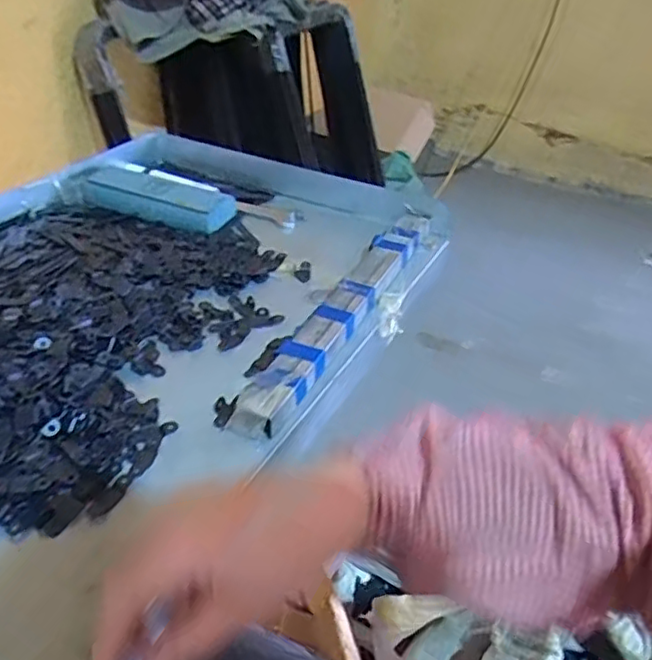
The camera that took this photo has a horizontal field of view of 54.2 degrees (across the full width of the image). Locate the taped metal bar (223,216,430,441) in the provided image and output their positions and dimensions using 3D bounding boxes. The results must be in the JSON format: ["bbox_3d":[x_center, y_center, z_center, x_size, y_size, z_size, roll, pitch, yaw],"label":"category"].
[{"bbox_3d":[0.019,-0.022,0.549,0.038,0.022,0.329,18,39,19],"label":"taped metal bar"}]

